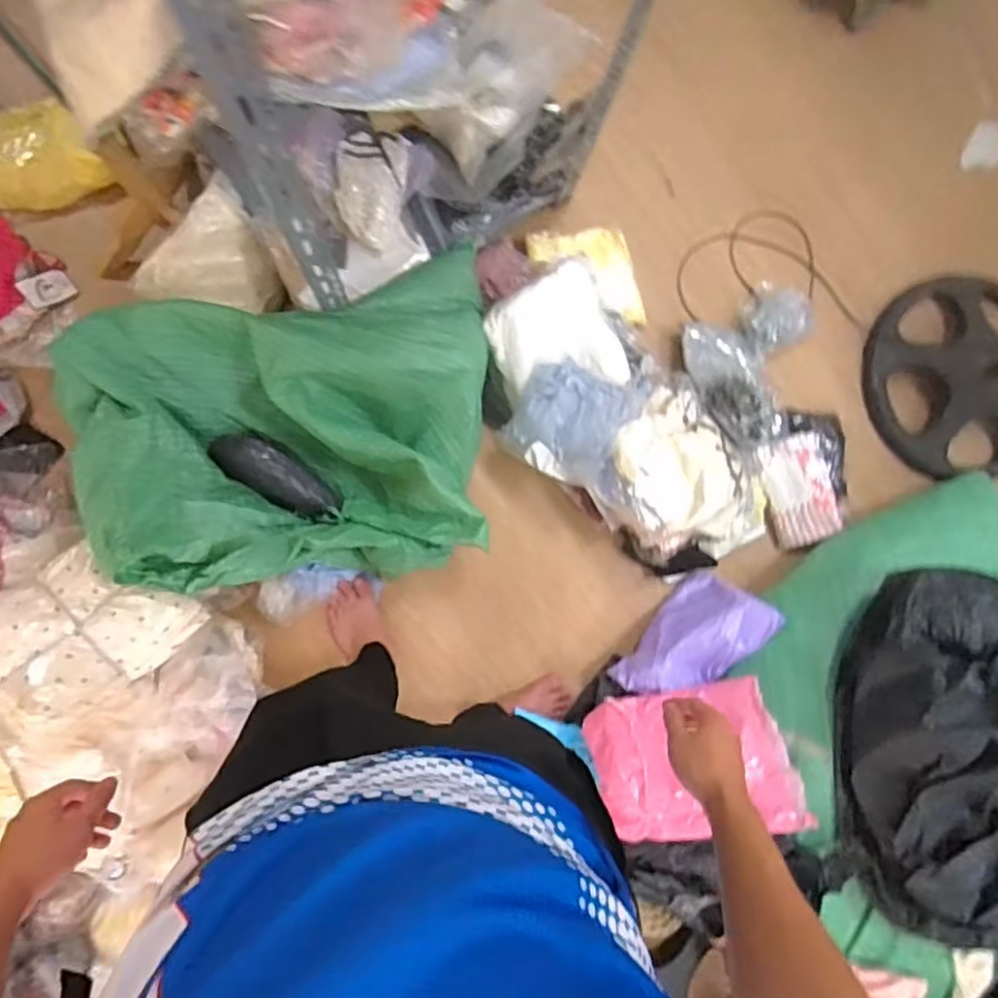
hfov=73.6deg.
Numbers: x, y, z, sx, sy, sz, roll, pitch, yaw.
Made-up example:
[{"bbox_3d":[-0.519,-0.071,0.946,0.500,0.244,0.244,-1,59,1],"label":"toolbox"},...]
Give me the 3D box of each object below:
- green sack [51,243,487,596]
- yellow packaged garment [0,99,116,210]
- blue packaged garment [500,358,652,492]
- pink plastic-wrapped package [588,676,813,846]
[{"bbox_3d":[-0.351,-0.115,1.200,0.738,0.241,0.564,-13,88,-7],"label":"green sack"},{"bbox_3d":[-0.924,-0.670,1.304,0.303,0.075,0.175,-12,88,-7],"label":"yellow packaged garment"},{"bbox_3d":[0.150,-0.154,1.268,0.236,0.116,0.234,20,85,-5],"label":"blue packaged garment"},{"bbox_3d":[0.335,0.460,1.181,0.341,0.045,0.251,-11,55,10],"label":"pink plastic-wrapped package"}]

